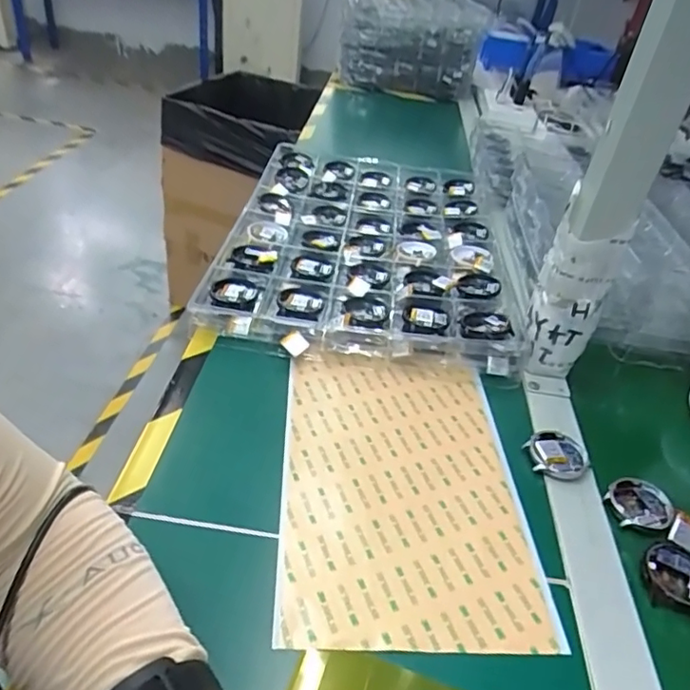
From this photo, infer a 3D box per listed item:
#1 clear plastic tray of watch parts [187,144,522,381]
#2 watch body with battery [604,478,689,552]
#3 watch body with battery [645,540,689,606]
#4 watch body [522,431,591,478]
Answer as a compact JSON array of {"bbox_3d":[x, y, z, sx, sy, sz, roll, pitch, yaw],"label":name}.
[{"bbox_3d":[0.025,-0.125,0.679,0.298,0.035,0.441,6,37,1],"label":"clear plastic tray of watch parts"},{"bbox_3d":[0.225,0.122,0.422,0.064,0.013,0.042,19,39,14],"label":"watch body with battery"},{"bbox_3d":[0.231,0.155,0.379,0.062,0.018,0.038,34,44,29],"label":"watch body with battery"},{"bbox_3d":[0.164,0.085,0.448,0.042,0.013,0.039,5,38,-4],"label":"watch body"}]

